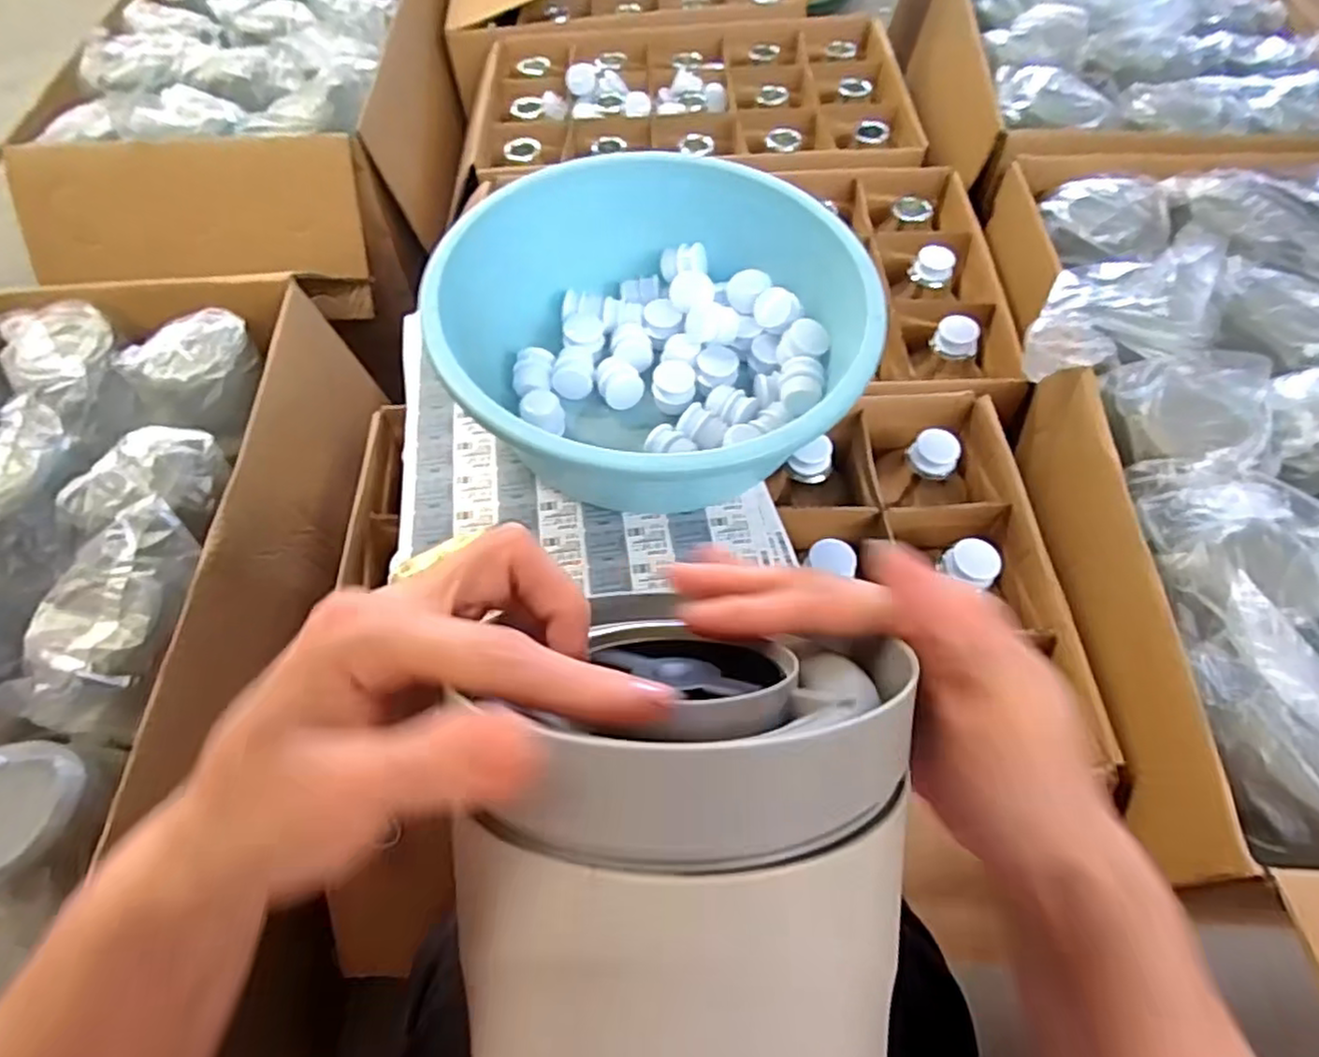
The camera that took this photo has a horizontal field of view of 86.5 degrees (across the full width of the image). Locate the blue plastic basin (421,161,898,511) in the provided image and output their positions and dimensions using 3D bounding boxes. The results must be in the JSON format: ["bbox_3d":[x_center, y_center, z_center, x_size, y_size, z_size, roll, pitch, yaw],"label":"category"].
[{"bbox_3d":[-0.004,-0.179,0.629,0.344,0.148,0.320,-1,58,2],"label":"blue plastic basin"}]

